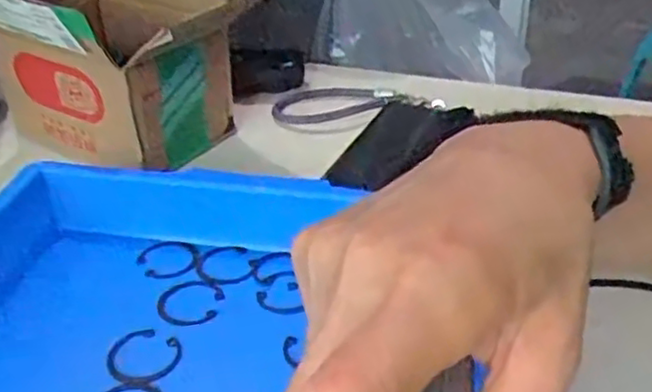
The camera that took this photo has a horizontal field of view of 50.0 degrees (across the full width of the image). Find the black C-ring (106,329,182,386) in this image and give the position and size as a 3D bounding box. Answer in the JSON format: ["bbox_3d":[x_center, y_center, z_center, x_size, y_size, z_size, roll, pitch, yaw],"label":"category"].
[{"bbox_3d":[-0.092,0.080,0.353,0.036,0.005,0.038,0,31,0],"label":"black C-ring"}]

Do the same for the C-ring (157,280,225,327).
[{"bbox_3d":[-0.075,0.057,0.388,0.037,0.004,0.042,-5,31,-10],"label":"C-ring"}]

